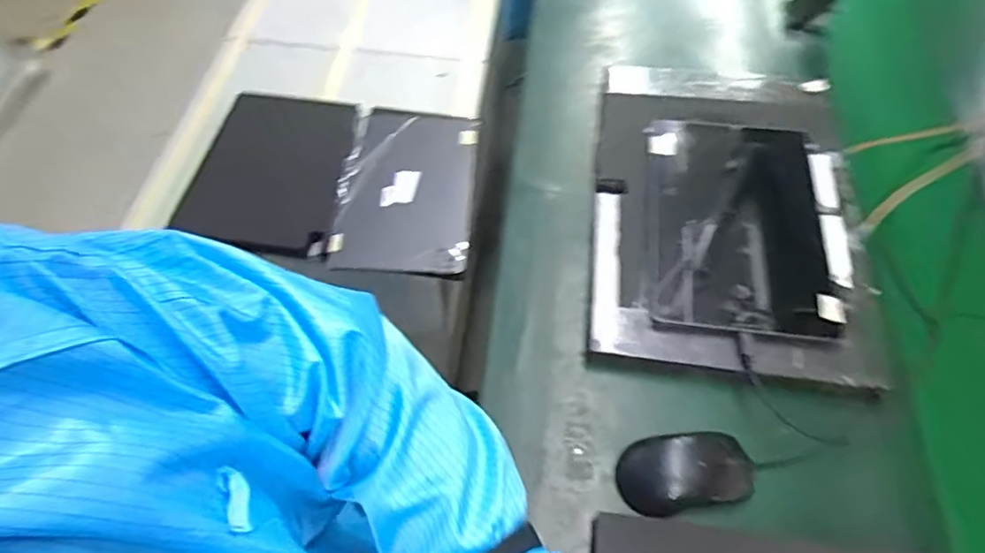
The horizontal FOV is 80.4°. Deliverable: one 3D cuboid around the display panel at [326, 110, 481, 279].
[{"bbox_3d":[-0.110,-0.119,0.767,0.172,0.017,0.252,3,60,1],"label":"display panel"}]

